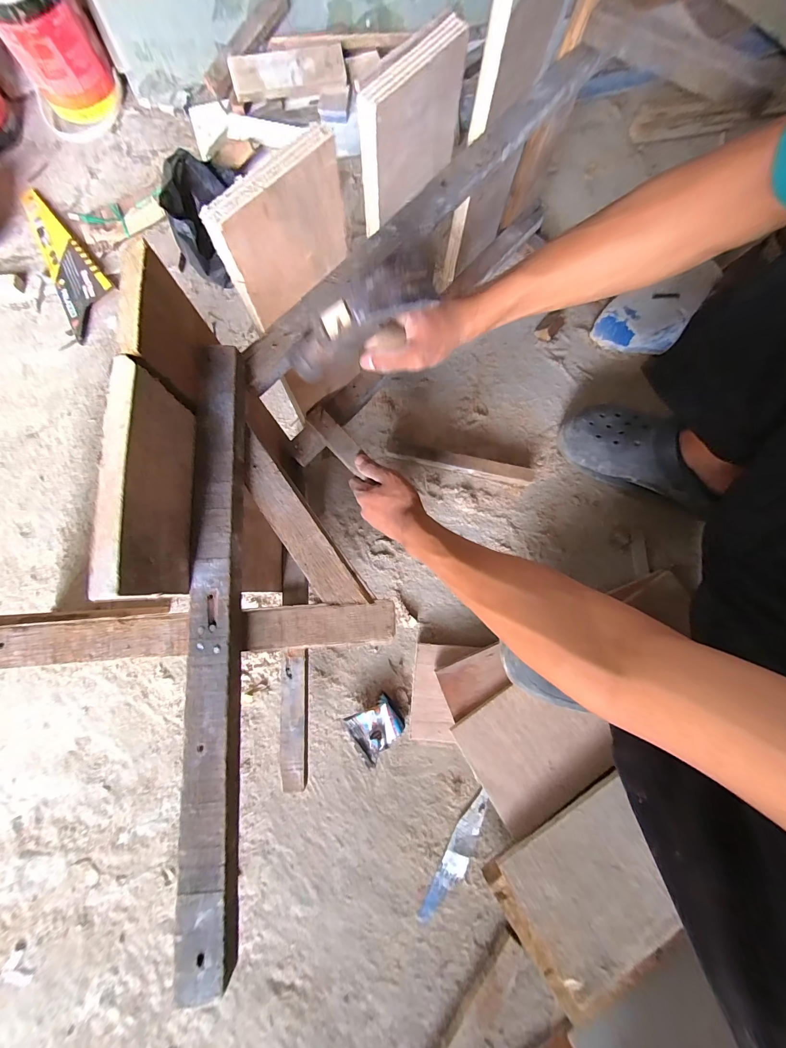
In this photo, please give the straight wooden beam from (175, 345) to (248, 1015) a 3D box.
[{"bbox_3d":[-0.126,0.068,0.252,0.034,0.021,0.422,-3,78,-1],"label":"straight wooden beam"}]

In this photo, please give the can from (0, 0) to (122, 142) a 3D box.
[{"bbox_3d":[-0.629,-0.886,0.640,0.175,0.177,0.160,-30,80,-7],"label":"can"}]

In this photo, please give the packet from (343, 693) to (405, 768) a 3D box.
[{"bbox_3d":[-0.022,0.282,0.485,0.066,0.029,0.065,-32,82,-7],"label":"packet"}]

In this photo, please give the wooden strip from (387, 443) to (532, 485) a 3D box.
[{"bbox_3d":[0.109,-0.100,0.563,0.233,0.030,0.023,11,79,1],"label":"wooden strip"}]

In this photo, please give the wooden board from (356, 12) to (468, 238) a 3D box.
[{"bbox_3d":[0.015,-0.341,0.302,0.017,0.093,0.117,41,80,7],"label":"wooden board"}]

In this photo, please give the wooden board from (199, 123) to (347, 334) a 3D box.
[{"bbox_3d":[-0.084,-0.225,0.273,0.018,0.090,0.113,40,80,7],"label":"wooden board"}]

